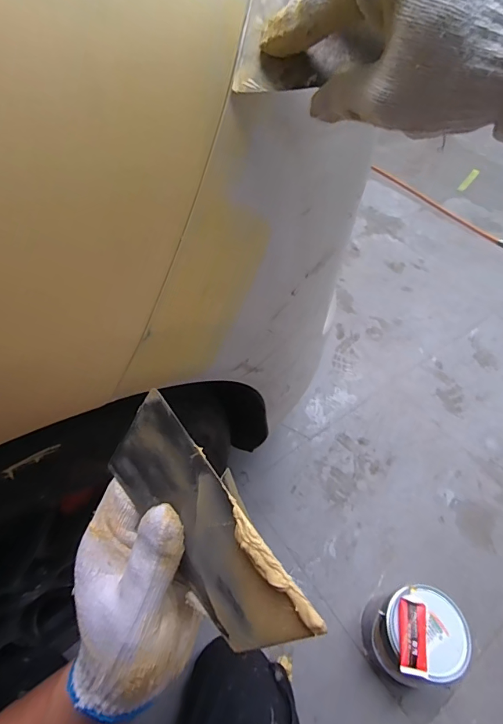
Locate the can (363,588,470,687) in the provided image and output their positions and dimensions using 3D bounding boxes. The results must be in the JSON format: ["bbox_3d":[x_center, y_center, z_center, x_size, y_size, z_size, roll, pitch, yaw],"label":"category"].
[{"bbox_3d":[0.332,0.557,0.836,0.169,0.181,0.154,3,54,-5],"label":"can"}]

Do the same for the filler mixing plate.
[{"bbox_3d":[-0.028,0.089,0.215,0.138,0.076,0.006,55,36,5],"label":"filler mixing plate"}]

